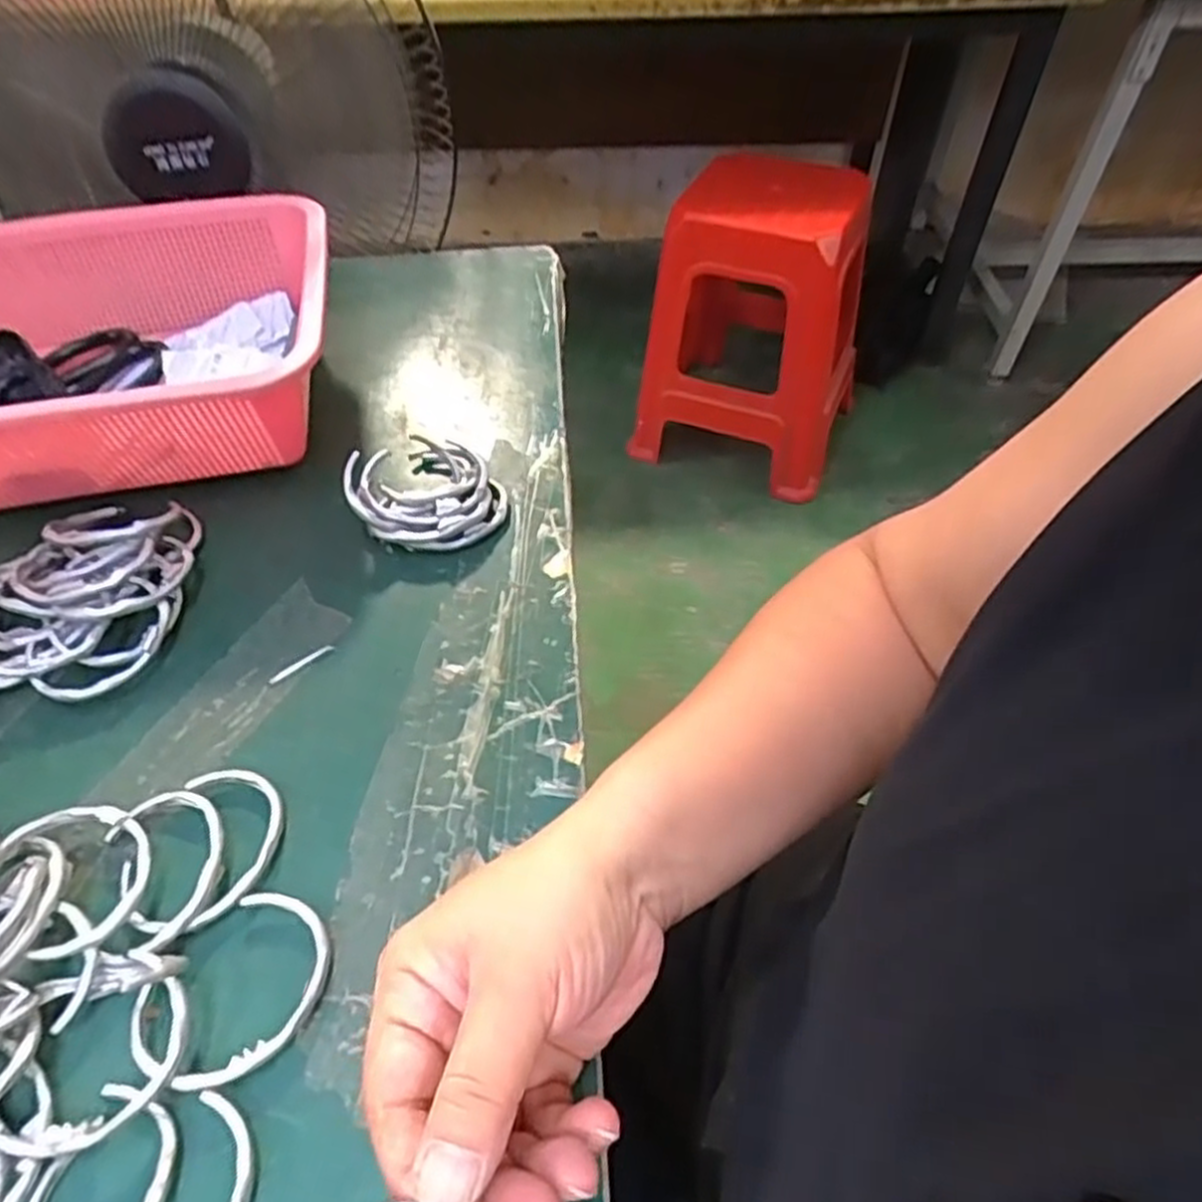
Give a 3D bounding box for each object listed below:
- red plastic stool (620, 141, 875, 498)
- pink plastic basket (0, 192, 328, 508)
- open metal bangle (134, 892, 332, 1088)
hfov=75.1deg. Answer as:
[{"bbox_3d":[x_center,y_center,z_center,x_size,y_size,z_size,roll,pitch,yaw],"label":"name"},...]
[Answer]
[{"bbox_3d":[0.315,-0.521,1.496,0.355,0.517,0.396,23,54,20],"label":"red plastic stool"},{"bbox_3d":[-0.310,-0.148,0.474,0.292,0.085,0.220,-11,50,-8],"label":"pink plastic basket"},{"bbox_3d":[-0.129,0.140,0.280,0.051,0.009,0.067,32,57,26],"label":"open metal bangle"}]

